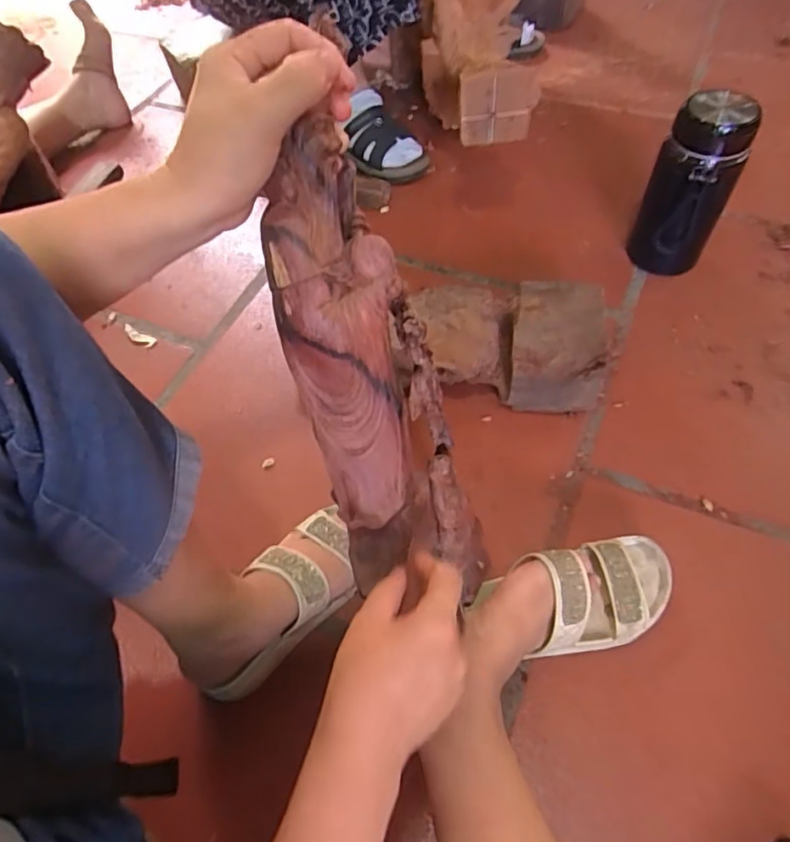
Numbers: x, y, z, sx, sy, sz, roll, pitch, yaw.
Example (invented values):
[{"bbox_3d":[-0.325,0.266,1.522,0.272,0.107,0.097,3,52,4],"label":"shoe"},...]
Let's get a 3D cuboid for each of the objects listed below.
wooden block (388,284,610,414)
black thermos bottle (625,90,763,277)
[{"bbox_3d":[0.133,-0.091,0.657,0.222,0.101,0.138,9,60,10],"label":"wooden block"},{"bbox_3d":[0.367,-0.284,0.690,0.099,0.211,0.087,23,63,17],"label":"black thermos bottle"}]

